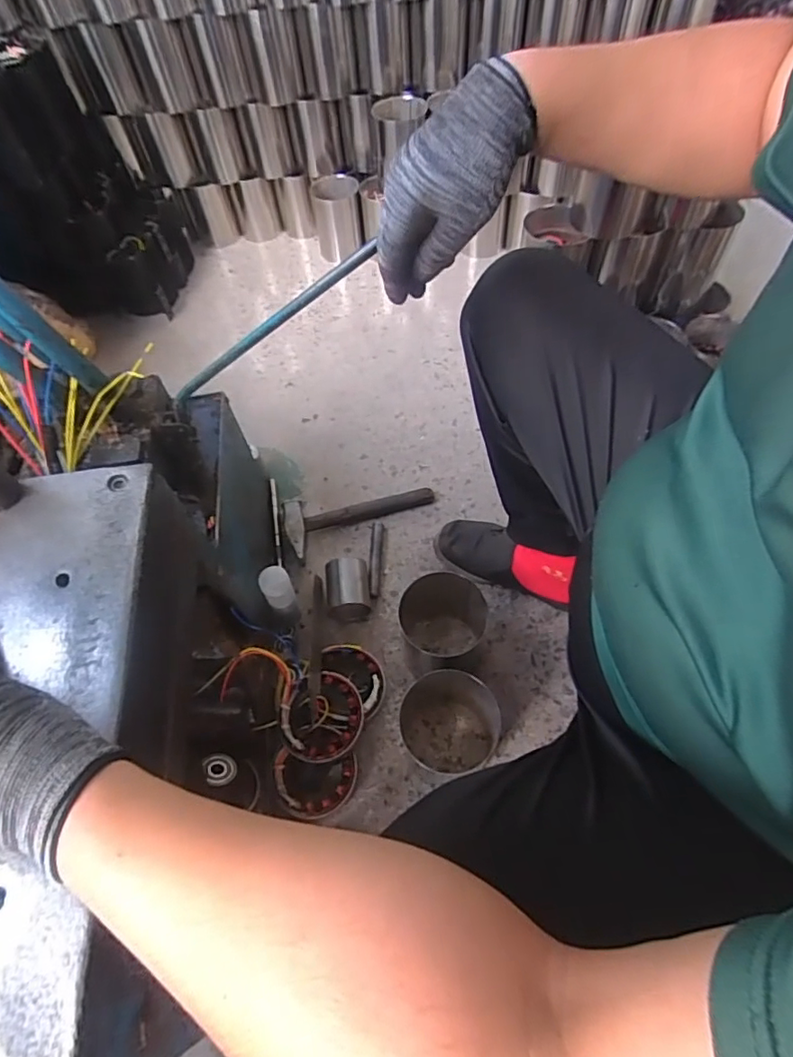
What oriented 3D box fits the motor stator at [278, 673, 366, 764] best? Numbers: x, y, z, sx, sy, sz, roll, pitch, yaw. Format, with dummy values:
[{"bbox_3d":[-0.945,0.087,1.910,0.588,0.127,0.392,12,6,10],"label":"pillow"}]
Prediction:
[{"bbox_3d":[-0.102,0.261,0.745,0.109,0.048,0.113,-2,59,3],"label":"motor stator"}]

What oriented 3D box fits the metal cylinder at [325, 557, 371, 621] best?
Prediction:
[{"bbox_3d":[-0.079,0.101,0.881,0.071,0.070,0.089,-8,59,0],"label":"metal cylinder"}]

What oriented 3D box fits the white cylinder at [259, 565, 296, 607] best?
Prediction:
[{"bbox_3d":[-0.185,0.091,0.836,0.046,0.077,0.042,-30,62,-14],"label":"white cylinder"}]

